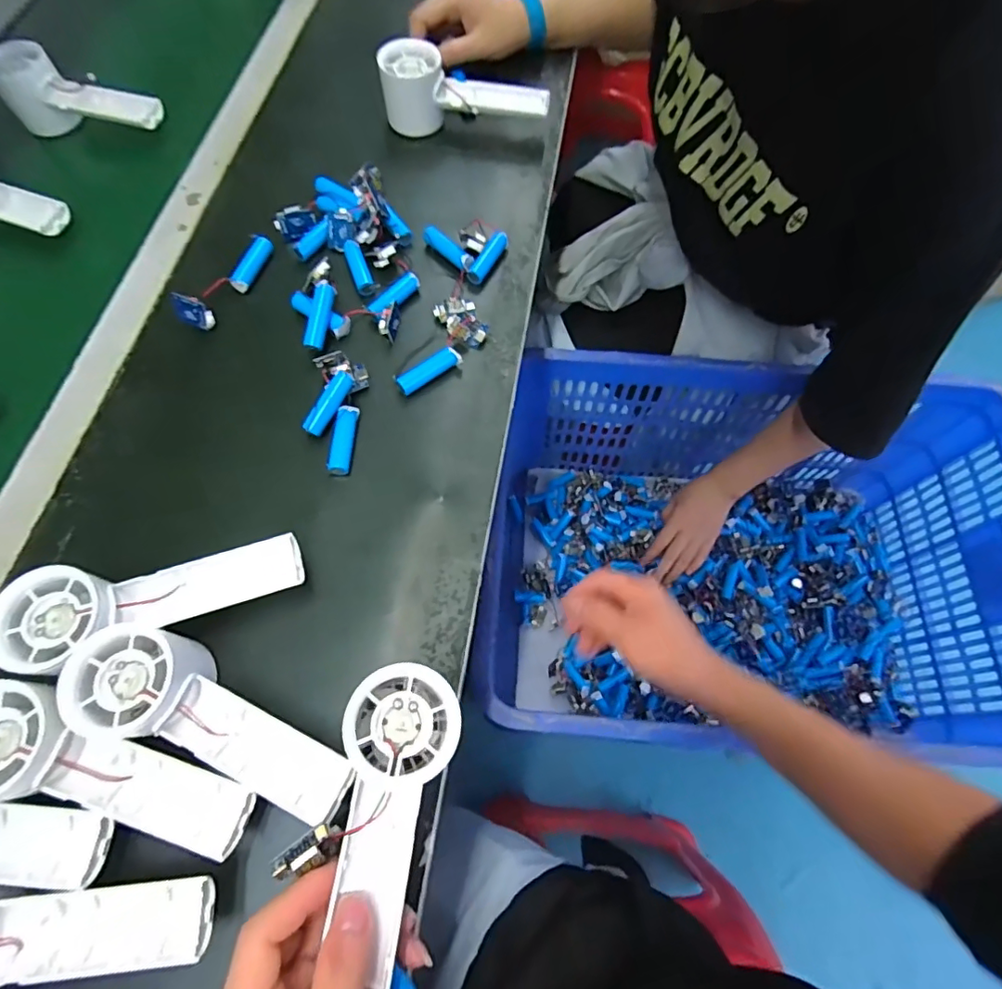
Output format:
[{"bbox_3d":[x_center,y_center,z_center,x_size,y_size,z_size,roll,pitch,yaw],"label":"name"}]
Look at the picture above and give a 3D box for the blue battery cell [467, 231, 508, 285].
[{"bbox_3d":[-0.011,-0.203,0.461,0.012,0.015,0.052,30,69,10],"label":"blue battery cell"}]

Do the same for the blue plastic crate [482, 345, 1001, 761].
[{"bbox_3d":[0.292,0.077,0.689,0.588,0.297,0.411,8,67,1],"label":"blue plastic crate"}]

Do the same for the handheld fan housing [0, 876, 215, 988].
[{"bbox_3d":[-0.225,0.213,0.256,0.159,0.031,0.055,2,64,-14],"label":"handheld fan housing"}]

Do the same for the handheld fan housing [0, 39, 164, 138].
[{"bbox_3d":[-0.407,-0.384,0.520,0.162,0.062,0.061,11,68,3],"label":"handheld fan housing"}]

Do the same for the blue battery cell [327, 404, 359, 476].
[{"bbox_3d":[-0.114,-0.040,0.390,0.014,0.015,0.049,6,67,0],"label":"blue battery cell"}]

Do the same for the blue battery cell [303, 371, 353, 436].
[{"bbox_3d":[-0.126,-0.067,0.395,0.014,0.011,0.050,32,89,14],"label":"blue battery cell"}]

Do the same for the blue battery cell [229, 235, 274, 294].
[{"bbox_3d":[-0.211,-0.196,0.457,0.015,0.018,0.053,16,68,5],"label":"blue battery cell"}]

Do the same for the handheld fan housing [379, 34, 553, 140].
[{"bbox_3d":[-0.035,-0.377,0.514,0.157,0.061,0.052,8,68,1],"label":"handheld fan housing"}]

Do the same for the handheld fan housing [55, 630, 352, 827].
[{"bbox_3d":[-0.161,0.130,0.304,0.160,0.052,0.059,33,68,-4],"label":"handheld fan housing"}]

